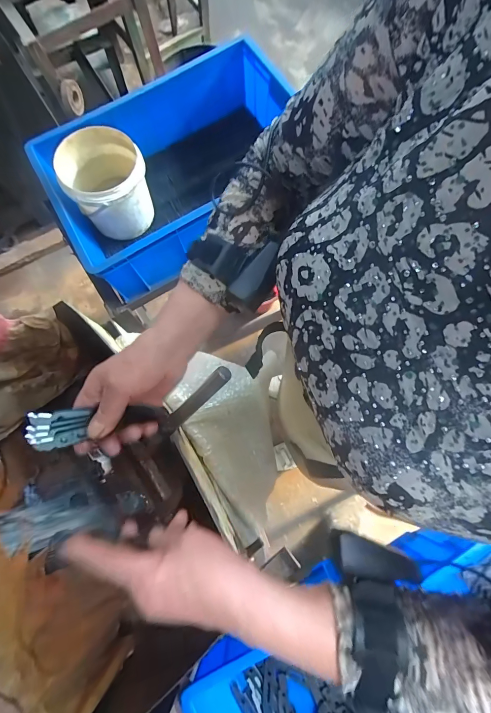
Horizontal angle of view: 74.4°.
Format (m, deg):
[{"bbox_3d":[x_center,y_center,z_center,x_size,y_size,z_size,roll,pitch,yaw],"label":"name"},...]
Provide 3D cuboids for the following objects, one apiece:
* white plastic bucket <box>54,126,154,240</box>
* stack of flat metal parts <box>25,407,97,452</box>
[{"bbox_3d":[-0.276,-0.346,0.666,0.153,0.149,0.163,-1,74,2],"label":"white plastic bucket"},{"bbox_3d":[-0.180,0.071,0.314,0.053,0.004,0.036,-1,88,-24],"label":"stack of flat metal parts"}]

